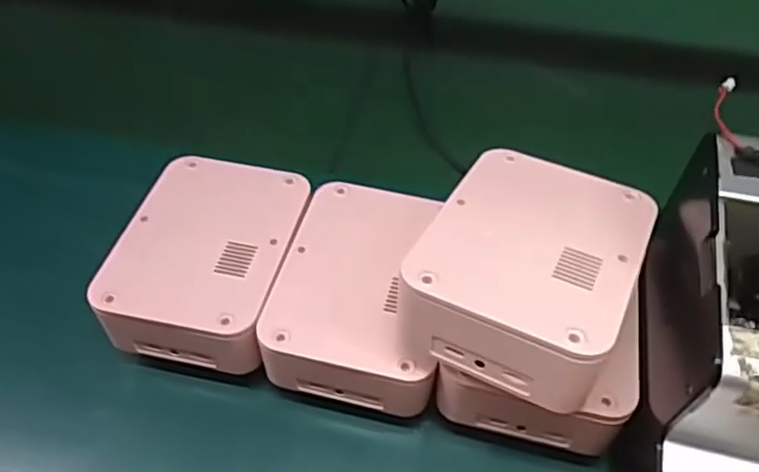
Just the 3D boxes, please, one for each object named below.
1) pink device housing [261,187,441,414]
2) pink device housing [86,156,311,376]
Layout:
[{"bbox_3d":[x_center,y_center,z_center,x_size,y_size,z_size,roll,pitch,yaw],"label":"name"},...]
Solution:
[{"bbox_3d":[-0.007,0.038,0.388,0.097,0.064,0.131,8,53,8],"label":"pink device housing"},{"bbox_3d":[-0.102,0.016,0.403,0.098,0.061,0.134,9,53,9],"label":"pink device housing"}]

